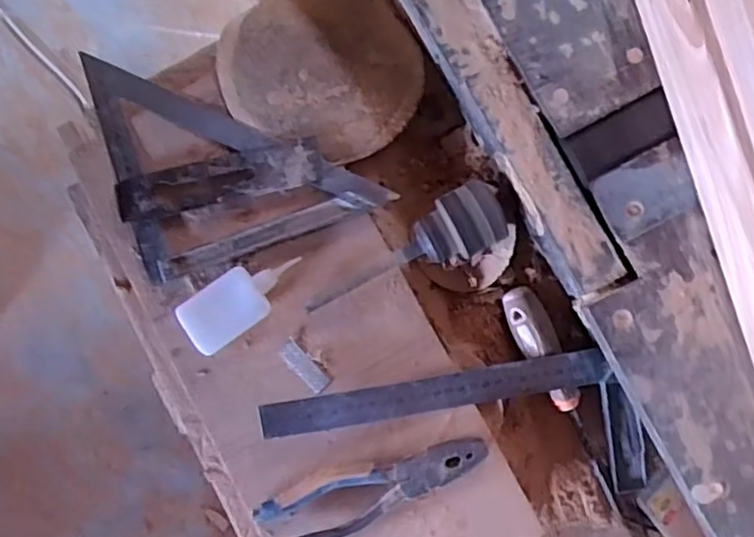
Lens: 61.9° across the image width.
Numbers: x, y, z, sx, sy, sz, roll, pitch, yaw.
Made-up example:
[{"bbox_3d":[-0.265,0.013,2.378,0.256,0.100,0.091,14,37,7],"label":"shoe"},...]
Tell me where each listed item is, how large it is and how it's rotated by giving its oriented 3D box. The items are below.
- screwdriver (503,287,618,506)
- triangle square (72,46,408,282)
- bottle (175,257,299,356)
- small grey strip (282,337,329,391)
[{"bbox_3d":[0.150,0.106,0.512,0.031,0.032,0.192,-22,86,5],"label":"screwdriver"},{"bbox_3d":[-0.120,-0.108,0.520,0.205,0.016,0.185,-19,86,5],"label":"triangle square"},{"bbox_3d":[-0.110,0.023,0.503,0.099,0.026,0.050,-39,85,3],"label":"bottle"},{"bbox_3d":[-0.060,0.080,0.514,0.017,0.005,0.047,-44,84,3],"label":"small grey strip"}]

